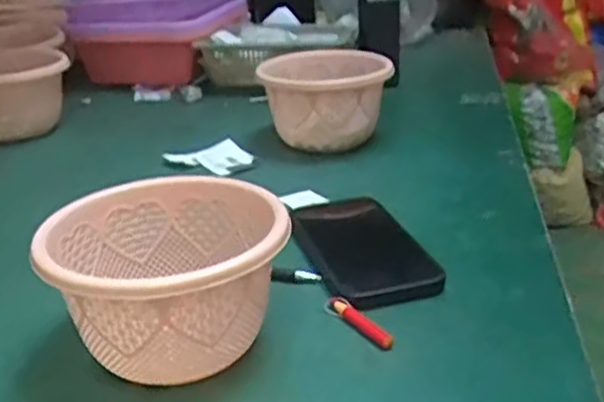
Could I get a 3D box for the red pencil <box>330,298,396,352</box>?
[{"bbox_3d":[0.037,0.080,0.474,0.010,0.012,0.065,-17,28,-32],"label":"red pencil"}]

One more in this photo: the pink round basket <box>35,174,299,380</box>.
[{"bbox_3d":[-0.083,0.053,0.442,0.136,0.089,0.129,-1,23,1],"label":"pink round basket"}]

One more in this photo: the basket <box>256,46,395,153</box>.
[{"bbox_3d":[0.031,-0.109,0.808,0.142,0.099,0.134,2,23,7],"label":"basket"}]

